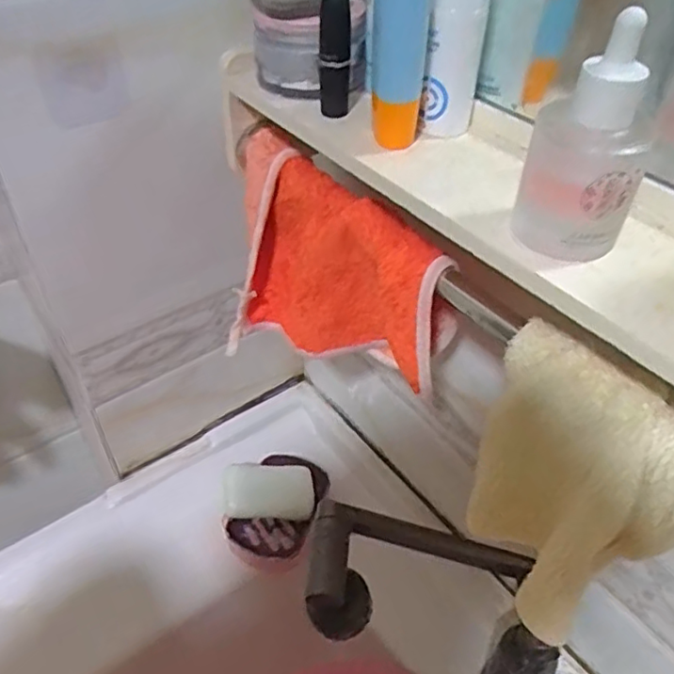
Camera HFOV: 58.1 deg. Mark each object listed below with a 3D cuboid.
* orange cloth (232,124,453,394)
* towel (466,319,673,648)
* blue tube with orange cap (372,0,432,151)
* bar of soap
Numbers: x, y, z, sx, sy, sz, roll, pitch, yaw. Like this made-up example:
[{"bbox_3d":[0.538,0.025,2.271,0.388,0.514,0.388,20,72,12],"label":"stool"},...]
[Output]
[{"bbox_3d":[-0.007,-0.039,0.473,0.210,0.162,0.080,26,49,23],"label":"orange cloth"},{"bbox_3d":[0.124,0.085,0.324,0.034,0.148,0.120,-7,33,-34],"label":"towel"},{"bbox_3d":[0.036,-0.169,0.335,0.029,0.126,0.029,9,44,7],"label":"blue tube with orange cap"},{"bbox_3d":[-0.078,0.174,0.702,0.101,0.022,0.065,-3,44,-5],"label":"bar of soap"}]

